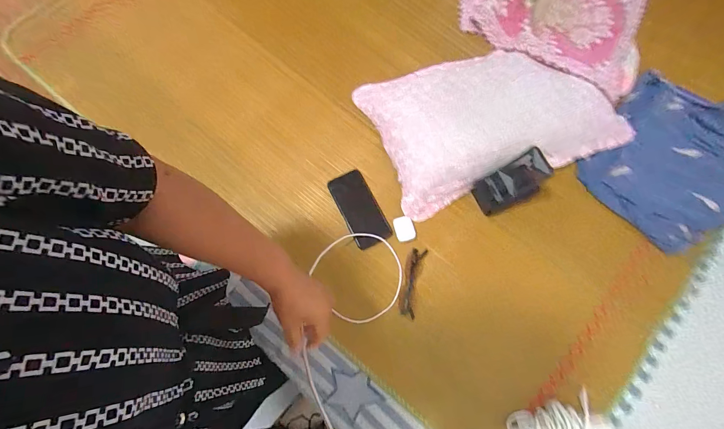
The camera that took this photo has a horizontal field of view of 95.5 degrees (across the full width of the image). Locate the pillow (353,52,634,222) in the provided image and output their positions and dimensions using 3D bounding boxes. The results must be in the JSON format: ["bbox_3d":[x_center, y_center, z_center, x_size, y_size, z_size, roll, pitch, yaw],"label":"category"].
[{"bbox_3d":[0.283,-0.229,0.708,0.518,0.079,0.328,-20,77,-6],"label":"pillow"}]

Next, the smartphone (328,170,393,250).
[{"bbox_3d":[-0.005,-0.012,0.687,0.074,0.015,0.161,-26,78,-7],"label":"smartphone"}]

